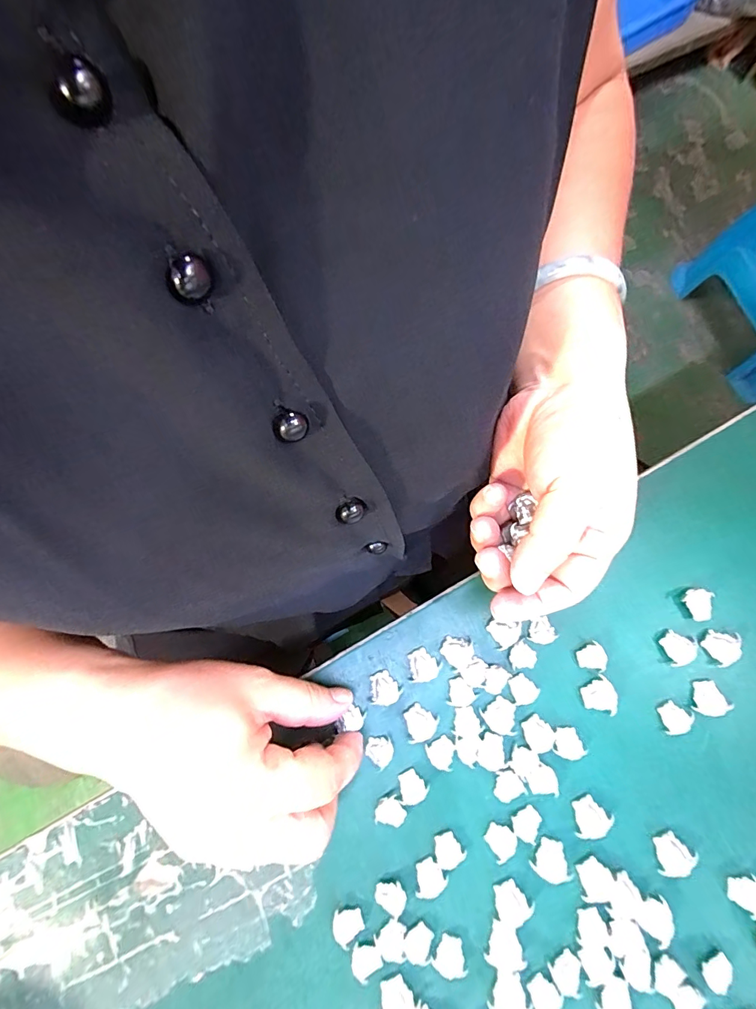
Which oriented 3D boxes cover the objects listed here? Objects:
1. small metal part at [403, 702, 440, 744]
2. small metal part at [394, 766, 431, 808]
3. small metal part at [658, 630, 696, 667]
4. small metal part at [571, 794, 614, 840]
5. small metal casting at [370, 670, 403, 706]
[{"bbox_3d":[0.024,0.117,0.228,0.018,0.004,0.018,-14,78,-2],"label":"small metal part"},{"bbox_3d":[0.017,0.148,0.220,0.017,0.004,0.015,-27,79,-5],"label":"small metal part"},{"bbox_3d":[0.164,0.079,0.231,0.016,0.008,0.017,0,78,1],"label":"small metal part"},{"bbox_3d":[0.108,0.159,0.215,0.019,0.005,0.016,-26,79,-5],"label":"small metal part"},{"bbox_3d":[0.003,0.101,0.231,0.016,0.006,0.017,-28,79,-5],"label":"small metal casting"}]

